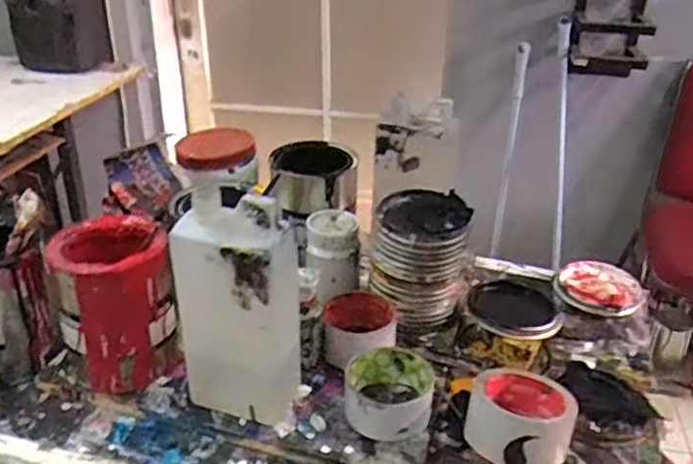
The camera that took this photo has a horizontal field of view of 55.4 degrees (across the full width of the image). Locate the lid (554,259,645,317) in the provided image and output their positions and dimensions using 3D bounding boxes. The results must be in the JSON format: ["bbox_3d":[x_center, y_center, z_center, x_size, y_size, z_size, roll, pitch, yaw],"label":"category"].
[{"bbox_3d":[0.315,0.071,0.826,0.102,0.013,0.080,23,53,24],"label":"lid"}]

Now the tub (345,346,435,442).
[{"bbox_3d":[0.040,0.152,0.635,0.084,0.043,0.096,5,29,6],"label":"tub"}]

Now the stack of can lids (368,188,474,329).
[{"bbox_3d":[0.081,0.029,0.736,0.101,0.132,0.090,10,30,15],"label":"stack of can lids"}]

